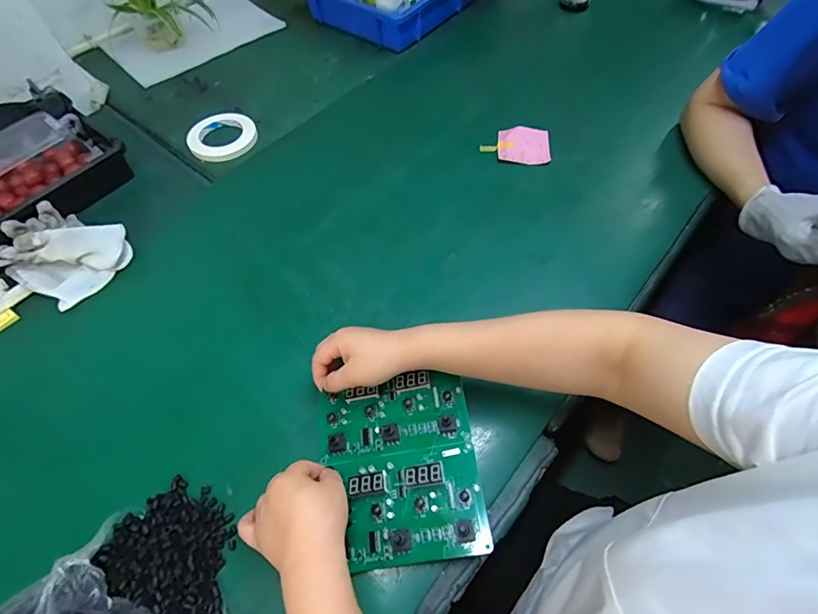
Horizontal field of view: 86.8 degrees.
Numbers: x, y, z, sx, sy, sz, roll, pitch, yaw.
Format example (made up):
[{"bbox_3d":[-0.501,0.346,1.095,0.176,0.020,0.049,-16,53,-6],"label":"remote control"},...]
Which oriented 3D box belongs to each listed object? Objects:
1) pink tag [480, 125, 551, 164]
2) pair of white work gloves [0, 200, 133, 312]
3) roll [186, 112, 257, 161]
[{"bbox_3d":[0.178,-0.270,0.717,0.109,0.014,0.072,3,59,5],"label":"pink tag"},{"bbox_3d":[-0.495,-0.079,0.620,0.164,0.048,0.143,25,63,18],"label":"pair of white work gloves"},{"bbox_3d":[-0.328,-0.301,0.762,0.114,0.014,0.117,-2,59,2],"label":"roll"}]

